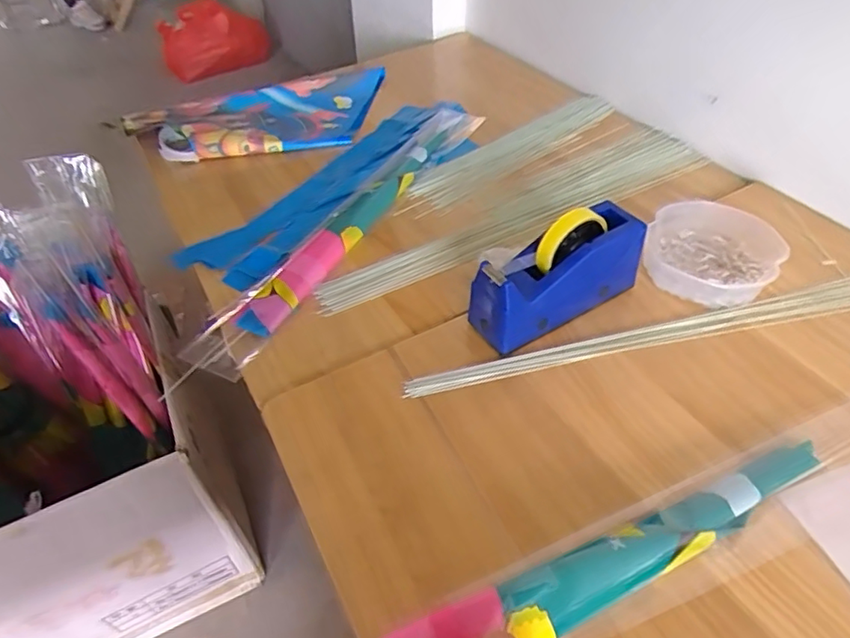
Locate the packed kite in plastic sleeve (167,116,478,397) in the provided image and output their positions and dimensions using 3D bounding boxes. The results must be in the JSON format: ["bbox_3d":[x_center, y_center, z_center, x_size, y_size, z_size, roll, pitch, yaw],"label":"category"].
[{"bbox_3d":[-0.101,-0.150,0.813,0.083,0.027,0.668,21,50,22],"label":"packed kite in plastic sleeve"}]

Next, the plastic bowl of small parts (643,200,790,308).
[{"bbox_3d":[0.348,-0.083,0.690,0.146,0.049,0.146,-2,45,2],"label":"plastic bowl of small parts"}]

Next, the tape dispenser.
[{"bbox_3d":[0.151,-0.051,0.628,0.200,0.124,0.063,-23,49,-18],"label":"tape dispenser"}]

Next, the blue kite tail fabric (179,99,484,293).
[{"bbox_3d":[-0.107,-0.224,0.890,0.179,0.015,0.553,28,53,27],"label":"blue kite tail fabric"}]

